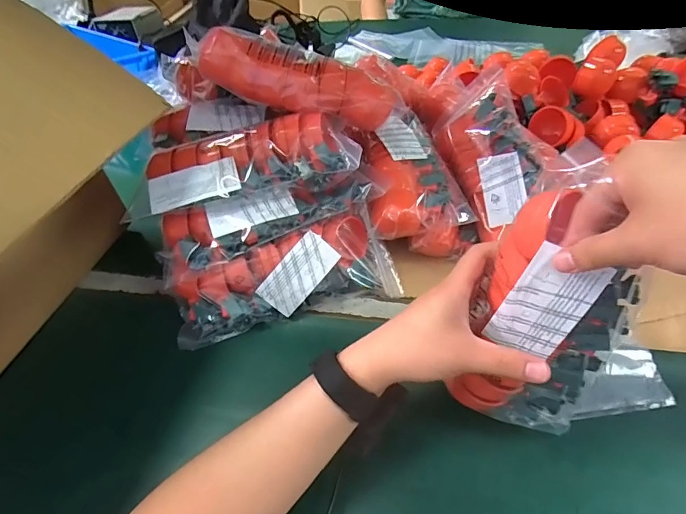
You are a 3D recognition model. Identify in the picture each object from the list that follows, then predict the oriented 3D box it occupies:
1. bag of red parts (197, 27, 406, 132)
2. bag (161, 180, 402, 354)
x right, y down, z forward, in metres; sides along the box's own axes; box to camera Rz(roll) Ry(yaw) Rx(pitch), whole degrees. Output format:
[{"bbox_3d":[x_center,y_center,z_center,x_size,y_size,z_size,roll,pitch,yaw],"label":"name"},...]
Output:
[{"bbox_3d":[-0.050,-0.211,0.511,0.238,0.062,0.061,15,49,-6],"label":"bag of red parts"},{"bbox_3d":[-0.076,0.006,0.524,0.270,0.148,0.080,-15,13,-6],"label":"bag"}]

